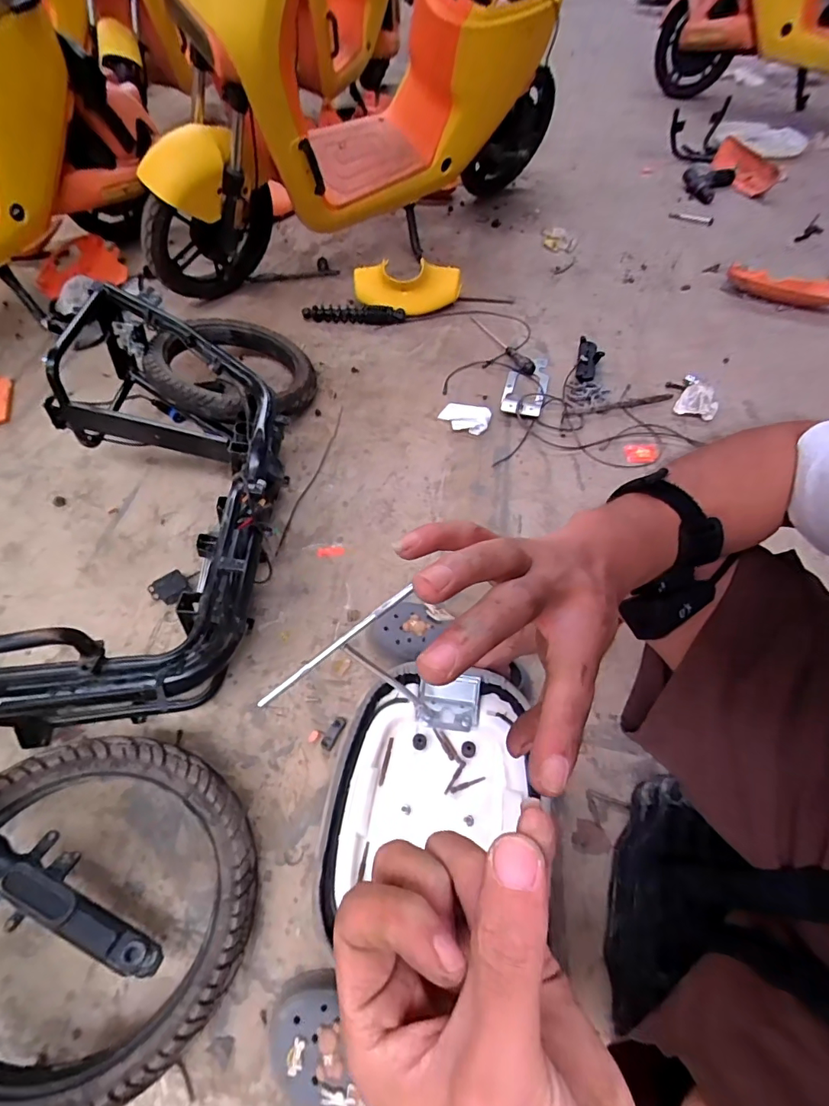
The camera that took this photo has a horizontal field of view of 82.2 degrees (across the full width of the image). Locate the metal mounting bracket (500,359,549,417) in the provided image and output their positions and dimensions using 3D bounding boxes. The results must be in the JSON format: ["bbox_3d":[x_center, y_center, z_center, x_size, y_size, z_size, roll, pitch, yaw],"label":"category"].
[{"bbox_3d":[0.280,-0.423,1.186,0.100,0.020,0.230,15,58,9],"label":"metal mounting bracket"}]

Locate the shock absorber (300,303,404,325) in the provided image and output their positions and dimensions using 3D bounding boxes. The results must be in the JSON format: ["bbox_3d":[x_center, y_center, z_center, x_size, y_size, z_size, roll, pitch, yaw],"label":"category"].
[{"bbox_3d":[-0.174,-0.675,1.339,0.287,0.045,0.048,5,57,3],"label":"shock absorber"}]

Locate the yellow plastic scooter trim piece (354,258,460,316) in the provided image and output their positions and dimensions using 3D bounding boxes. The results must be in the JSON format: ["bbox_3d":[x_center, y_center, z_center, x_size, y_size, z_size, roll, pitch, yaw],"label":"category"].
[{"bbox_3d":[-0.013,-0.736,1.313,0.293,0.138,0.077,-7,57,-5],"label":"yellow plastic scooter trim piece"}]

